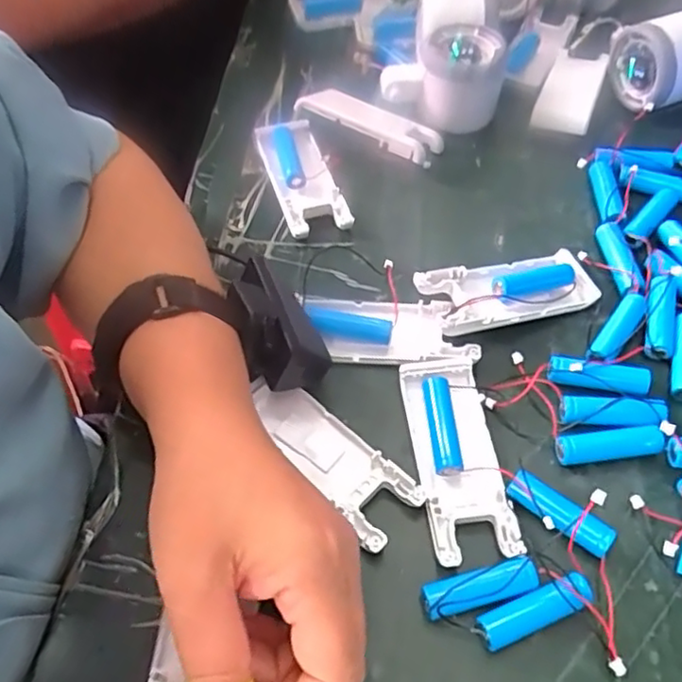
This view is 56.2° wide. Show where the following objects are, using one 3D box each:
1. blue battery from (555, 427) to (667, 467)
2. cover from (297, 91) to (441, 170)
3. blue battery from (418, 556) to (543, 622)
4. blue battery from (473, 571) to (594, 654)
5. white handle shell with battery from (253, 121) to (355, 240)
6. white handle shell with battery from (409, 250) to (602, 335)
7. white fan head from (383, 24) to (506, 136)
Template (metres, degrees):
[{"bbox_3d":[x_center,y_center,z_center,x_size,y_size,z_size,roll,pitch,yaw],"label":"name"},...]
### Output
[{"bbox_3d":[0.132,0.052,0.318,0.050,0.015,0.014,-4,55,-1],"label":"blue battery"},{"bbox_3d":[0.019,-0.156,0.457,0.105,0.015,0.033,23,59,17],"label":"cover"},{"bbox_3d":[0.060,0.108,0.279,0.050,0.014,0.015,-14,56,-7],"label":"blue battery"},{"bbox_3d":[0.084,0.116,0.275,0.051,0.014,0.014,-20,57,-11],"label":"blue battery"},{"bbox_3d":[-0.027,-0.112,0.433,0.039,0.013,0.104,-15,56,-8],"label":"white handle shell with battery"},{"bbox_3d":[0.095,-0.028,0.361,0.102,0.024,0.037,-12,42,-15],"label":"white handle shell with battery"},{"bbox_3d":[0.074,-0.190,0.460,0.082,0.048,0.055,13,57,11],"label":"white fan head"}]

